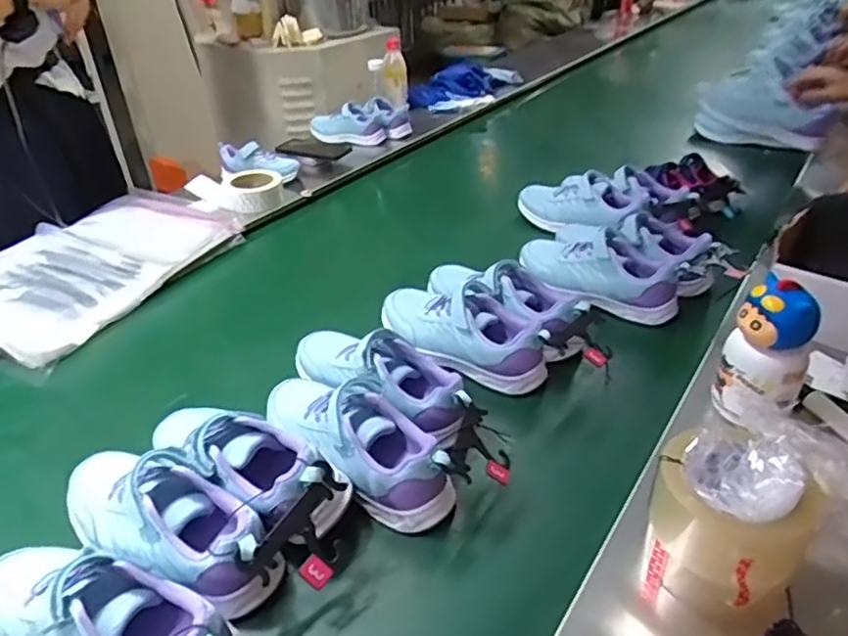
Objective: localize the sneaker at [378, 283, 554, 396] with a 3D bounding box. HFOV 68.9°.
[{"bbox_3d":[0.044,0.009,0.780,0.241,0.074,0.092,20,43,30],"label":"sneaker"}]

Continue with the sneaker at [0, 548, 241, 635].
[{"bbox_3d":[-0.245,0.231,0.470,0.247,0.084,0.080,8,38,17],"label":"sneaker"}]

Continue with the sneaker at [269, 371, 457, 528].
[{"bbox_3d":[-0.068,0.120,0.629,0.232,0.072,0.087,25,45,34],"label":"sneaker"}]

